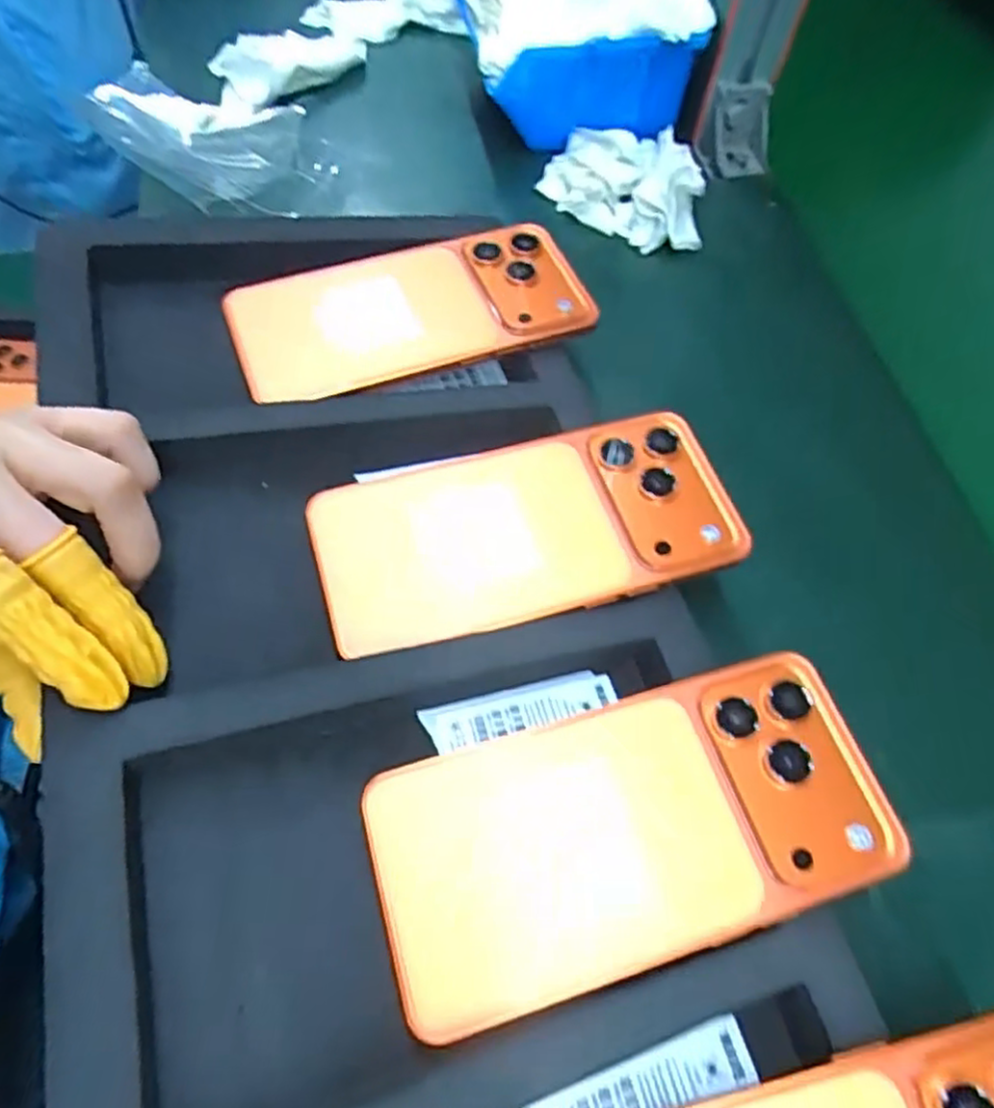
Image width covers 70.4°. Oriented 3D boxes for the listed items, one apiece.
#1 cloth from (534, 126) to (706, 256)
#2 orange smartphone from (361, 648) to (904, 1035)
[{"bbox_3d":[0.076,-0.227,0.423,0.094,0.030,0.078,7,61,-1],"label":"cloth"},{"bbox_3d":[0.043,0.086,0.224,0.160,0.006,0.076,-13,64,-11],"label":"orange smartphone"}]

